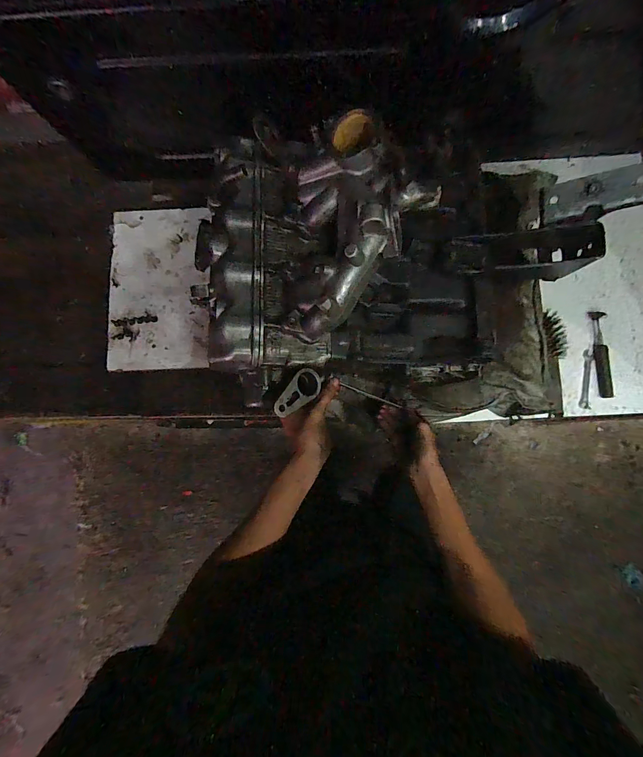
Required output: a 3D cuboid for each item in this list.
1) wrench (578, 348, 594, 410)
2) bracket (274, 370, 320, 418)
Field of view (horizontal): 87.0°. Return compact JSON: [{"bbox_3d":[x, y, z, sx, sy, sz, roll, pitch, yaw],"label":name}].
[{"bbox_3d":[0.539,0.000,0.689,0.020,0.008,0.120,8,81,2],"label":"wrench"},{"bbox_3d":[-0.030,0.016,0.427,0.079,0.006,0.038,-35,105,-32],"label":"bracket"}]

